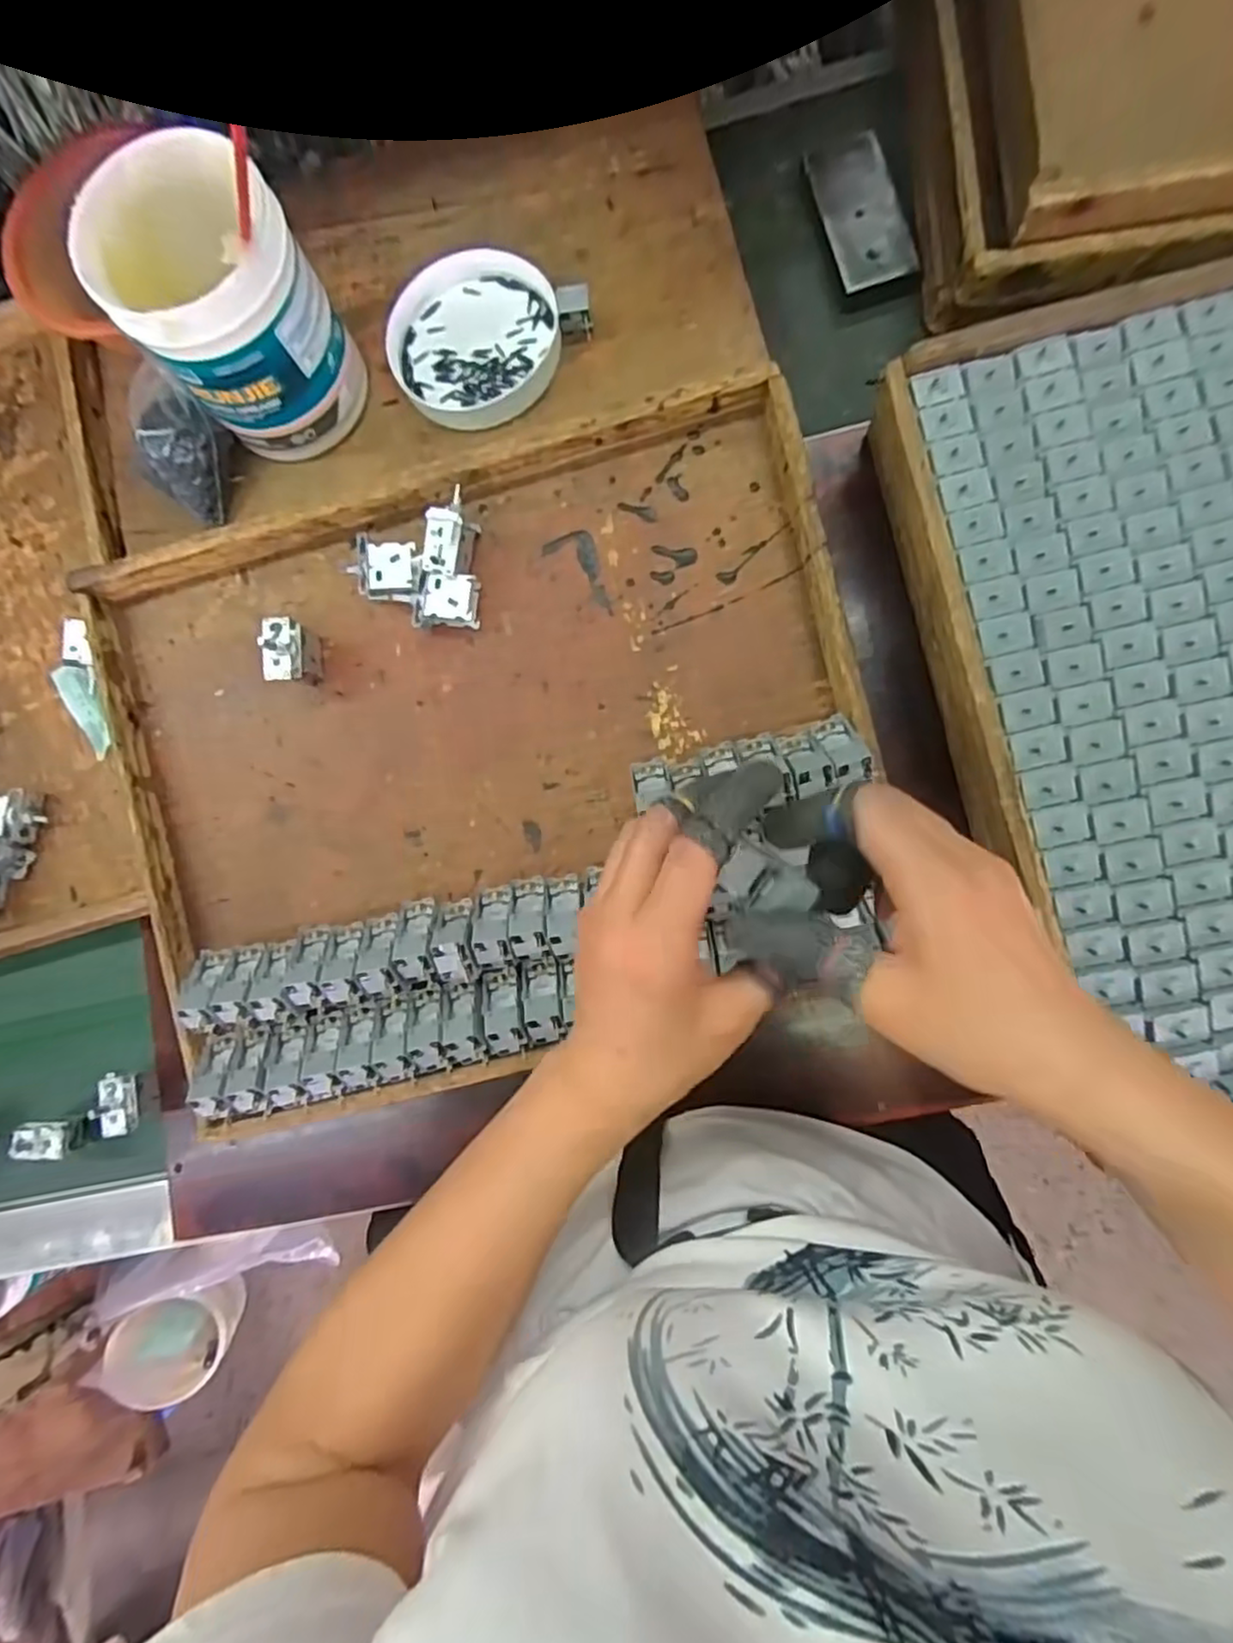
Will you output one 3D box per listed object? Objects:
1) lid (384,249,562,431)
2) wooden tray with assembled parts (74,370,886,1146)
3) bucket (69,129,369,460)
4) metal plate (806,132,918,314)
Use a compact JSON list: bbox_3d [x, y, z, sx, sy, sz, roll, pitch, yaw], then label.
[{"bbox_3d":[-0.104,-0.356,0.508,0.122,0.020,0.121,-1,85,7],"label":"lid"},{"bbox_3d":[-0.087,-0.038,0.464,0.501,0.067,0.389,-17,84,7],"label":"wooden tray with assembled parts"},{"bbox_3d":[-0.246,-0.332,0.459,0.111,0.154,0.107,-1,85,7],"label":"bucket"},{"bbox_3d":[0.183,-0.451,0.515,0.058,0.015,0.122,-14,83,5],"label":"metal plate"}]

